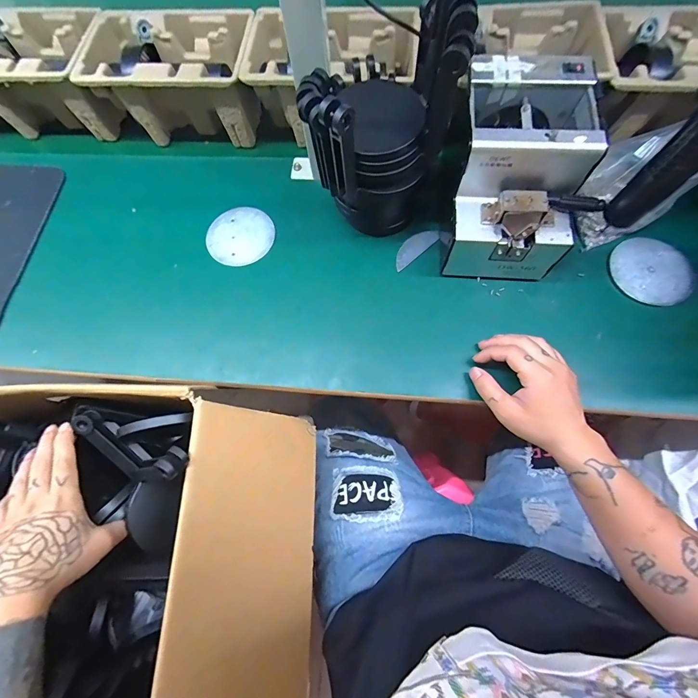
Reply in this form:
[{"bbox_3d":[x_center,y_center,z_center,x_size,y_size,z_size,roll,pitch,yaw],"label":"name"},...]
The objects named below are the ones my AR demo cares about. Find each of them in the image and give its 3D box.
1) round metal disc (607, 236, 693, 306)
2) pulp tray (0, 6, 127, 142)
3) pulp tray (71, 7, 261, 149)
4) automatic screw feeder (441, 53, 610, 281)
[{"bbox_3d":[0.378,-0.099,0.435,0.091,0.008,0.093,-1,71,2],"label":"round metal disc"},{"bbox_3d":[-0.460,-0.410,0.530,0.245,0.104,0.148,4,72,3],"label":"pulp tray"},{"bbox_3d":[-0.246,-0.393,0.514,0.232,0.101,0.149,0,71,2],"label":"pulp tray"},{"bbox_3d":[0.186,-0.192,0.393,0.133,0.139,0.173,2,71,3],"label":"automatic screw feeder"}]

